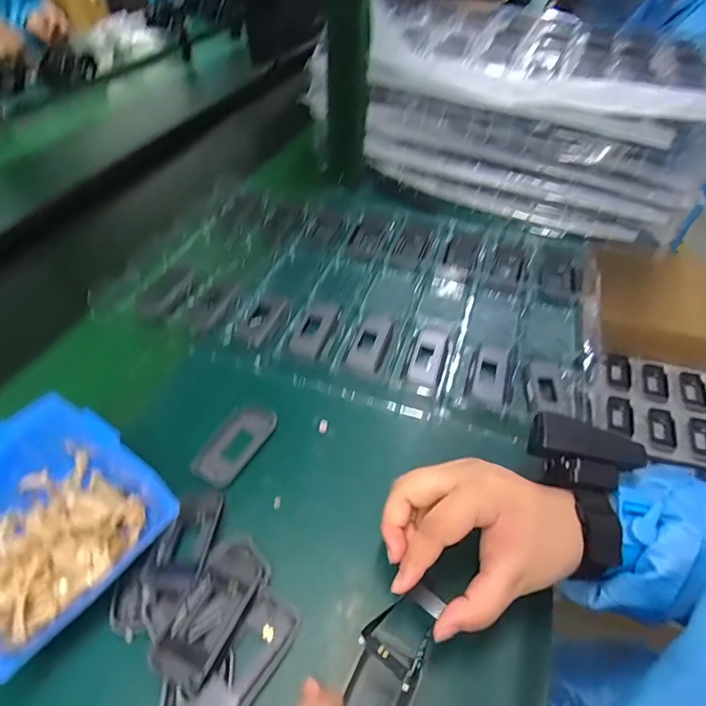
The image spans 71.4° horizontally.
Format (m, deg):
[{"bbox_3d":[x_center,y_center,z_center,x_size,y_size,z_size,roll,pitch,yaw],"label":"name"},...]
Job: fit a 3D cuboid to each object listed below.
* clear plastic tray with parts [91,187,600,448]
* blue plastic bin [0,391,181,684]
[{"bbox_3d":[0.015,-0.095,0.576,0.493,0.036,0.350,17,46,14],"label":"clear plastic tray with parts"},{"bbox_3d":[-0.202,0.108,0.320,0.135,0.064,0.126,30,51,25],"label":"blue plastic bin"}]

